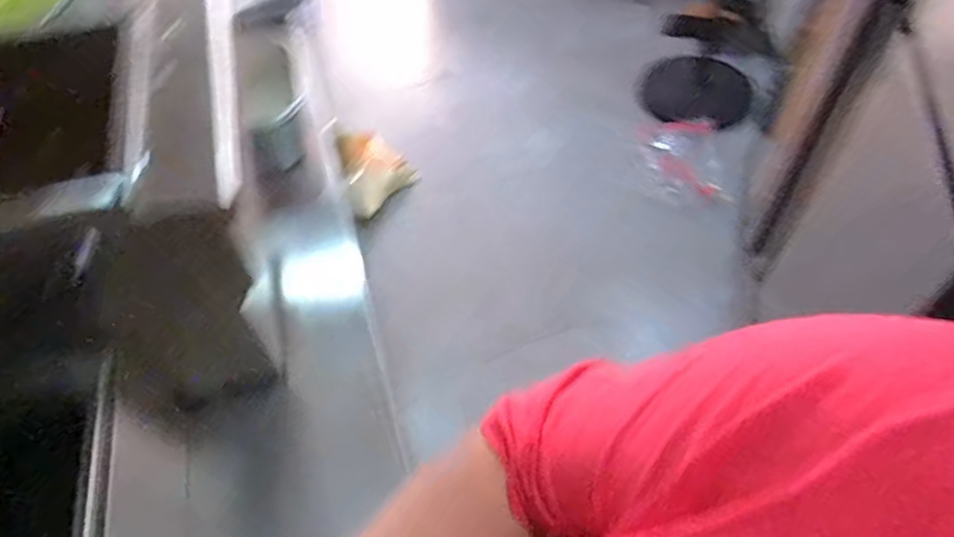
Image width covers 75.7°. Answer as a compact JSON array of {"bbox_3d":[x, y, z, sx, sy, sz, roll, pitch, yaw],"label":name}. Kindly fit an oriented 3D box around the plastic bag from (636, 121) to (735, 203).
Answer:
[{"bbox_3d":[0.608,-0.353,1.833,0.240,0.097,0.381,4,52,5],"label":"plastic bag"}]

